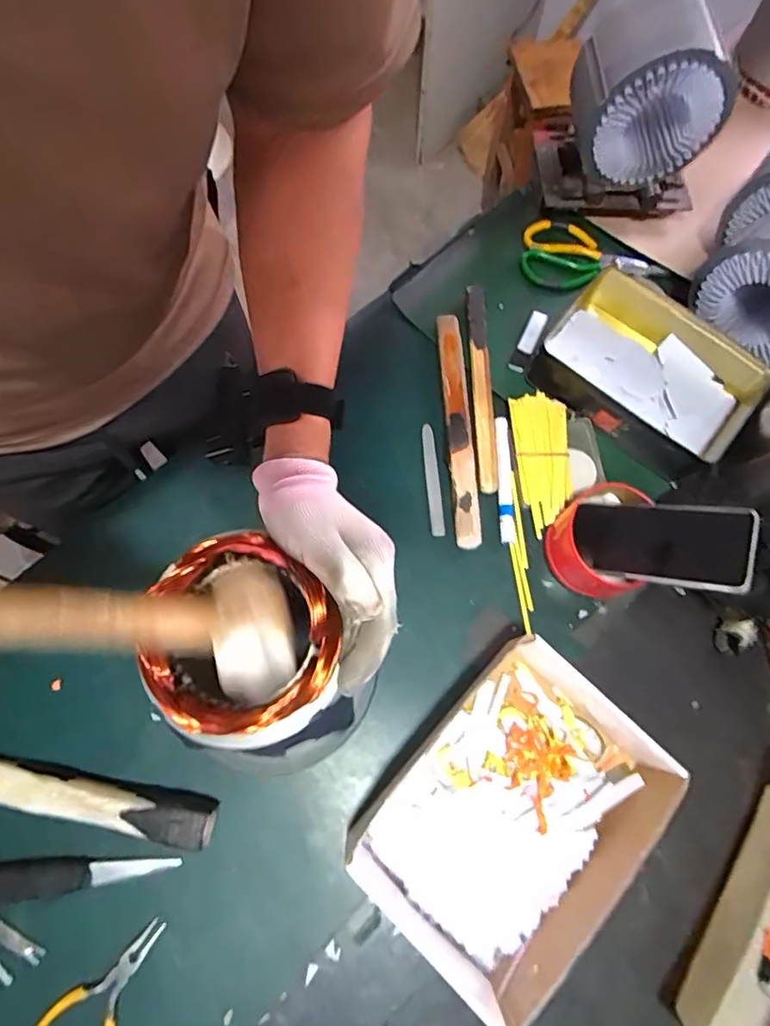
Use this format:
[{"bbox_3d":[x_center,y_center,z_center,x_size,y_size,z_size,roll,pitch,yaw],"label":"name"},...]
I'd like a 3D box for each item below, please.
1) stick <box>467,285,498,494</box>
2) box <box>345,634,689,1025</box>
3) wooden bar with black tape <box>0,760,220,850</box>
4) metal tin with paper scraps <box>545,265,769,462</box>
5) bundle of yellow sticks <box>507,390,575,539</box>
[{"bbox_3d":[0.112,-0.150,0.612,0.020,0.009,0.260,0,72,-1],"label":"stick"},{"bbox_3d":[0.116,0.258,0.462,0.198,0.074,0.252,42,76,11],"label":"box"},{"bbox_3d":[-0.302,0.240,0.464,0.311,0.032,0.032,11,72,2],"label":"wooden bar with black tape"},{"bbox_3d":[0.304,-0.168,0.597,0.228,0.056,0.111,43,76,12],"label":"metal tin with paper scraps"},{"bbox_3d":[0.175,-0.061,0.582,0.059,0.014,0.152,-4,72,-3],"label":"bundle of yellow sticks"}]

